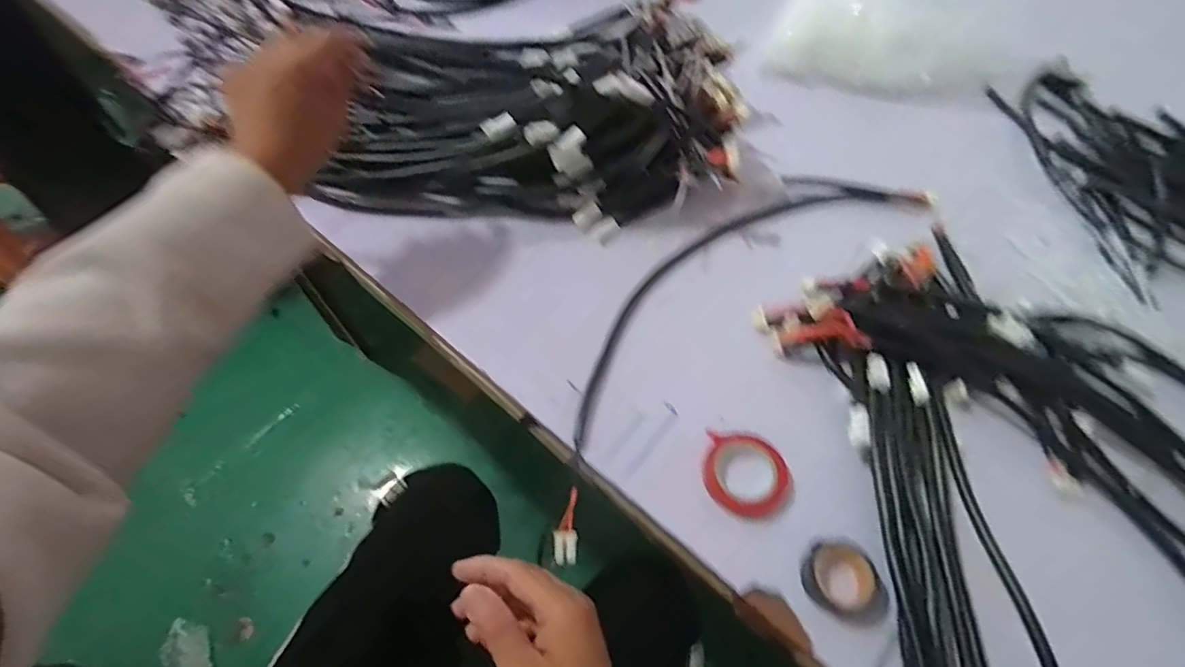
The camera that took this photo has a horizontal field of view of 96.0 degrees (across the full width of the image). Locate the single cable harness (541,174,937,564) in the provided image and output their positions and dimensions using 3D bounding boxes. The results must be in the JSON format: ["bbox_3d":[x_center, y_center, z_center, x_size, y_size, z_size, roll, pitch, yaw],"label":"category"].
[{"bbox_3d":[0.116,-0.028,0.473,0.501,0.010,0.131,-38,66,-21],"label":"single cable harness"}]

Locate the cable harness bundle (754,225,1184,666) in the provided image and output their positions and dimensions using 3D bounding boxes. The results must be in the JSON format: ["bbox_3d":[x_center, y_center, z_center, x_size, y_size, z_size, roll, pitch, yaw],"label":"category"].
[{"bbox_3d":[0.332,0.141,0.369,0.392,0.065,0.490,-3,59,-3],"label":"cable harness bundle"}]

